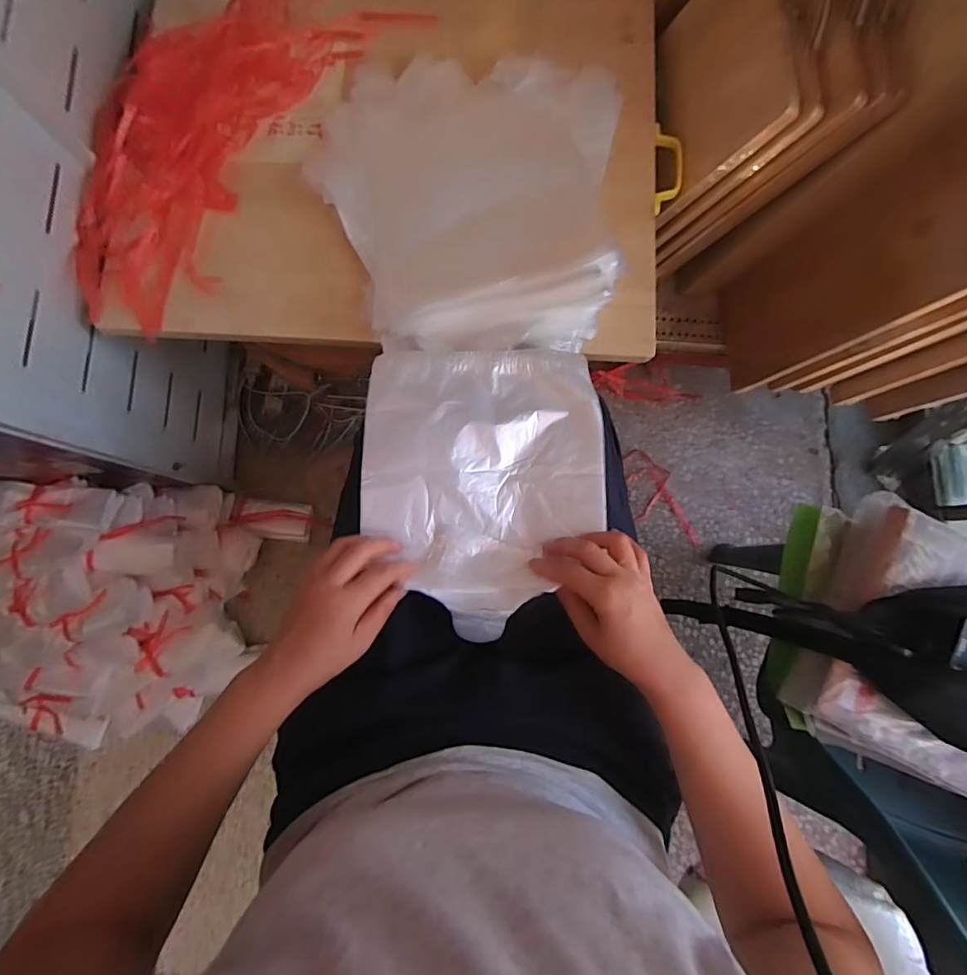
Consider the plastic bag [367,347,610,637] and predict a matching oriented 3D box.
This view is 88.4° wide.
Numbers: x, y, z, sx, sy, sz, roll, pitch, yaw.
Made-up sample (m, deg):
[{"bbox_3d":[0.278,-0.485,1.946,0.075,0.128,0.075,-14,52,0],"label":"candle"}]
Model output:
[{"bbox_3d":[-0.001,-0.004,0.471,0.226,0.030,0.265,0,82,-1],"label":"plastic bag"}]

